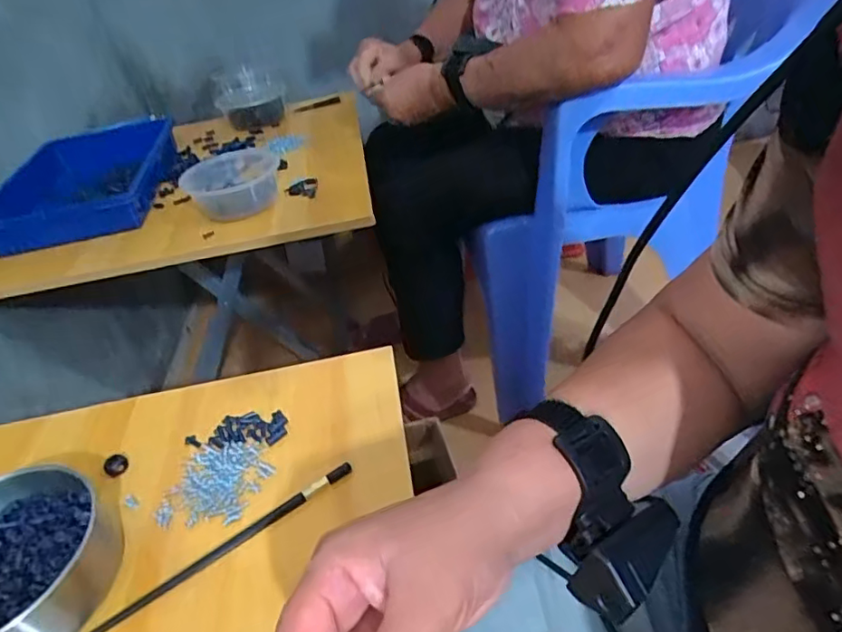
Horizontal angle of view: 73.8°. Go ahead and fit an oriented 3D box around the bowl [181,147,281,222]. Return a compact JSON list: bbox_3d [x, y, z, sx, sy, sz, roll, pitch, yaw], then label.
[{"bbox_3d":[-0.278,-0.200,0.838,0.139,0.052,0.167,-28,40,-21],"label":"bowl"}]

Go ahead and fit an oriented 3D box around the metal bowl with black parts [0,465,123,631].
[{"bbox_3d":[-0.274,0.165,0.370,0.113,0.054,0.132,18,45,28],"label":"metal bowl with black parts"}]

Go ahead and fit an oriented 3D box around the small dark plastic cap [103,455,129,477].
[{"bbox_3d":[-0.251,0.122,0.461,0.017,0.009,0.018,-7,37,5],"label":"small dark plastic cap"}]

